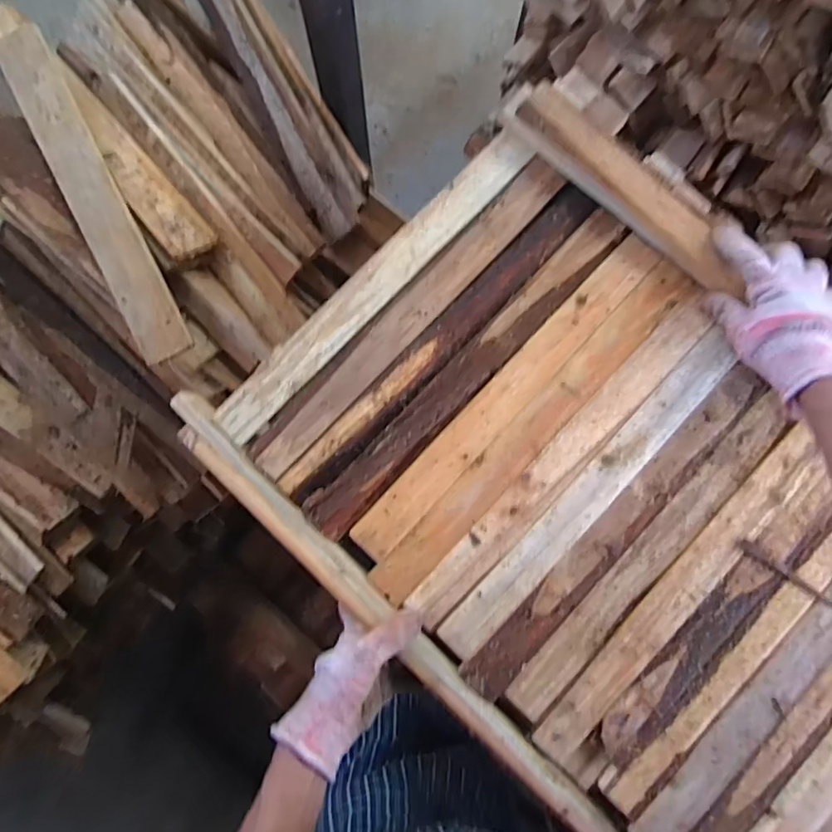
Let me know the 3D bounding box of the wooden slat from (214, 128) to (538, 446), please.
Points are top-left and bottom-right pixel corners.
[{"bbox_3d":[-0.037,-0.136,0.524,0.044,0.011,0.410,44,86,4],"label":"wooden slat"}]

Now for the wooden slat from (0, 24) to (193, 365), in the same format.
[{"bbox_3d":[-0.447,-0.311,0.726,0.070,0.030,0.514,-27,85,-2],"label":"wooden slat"}]

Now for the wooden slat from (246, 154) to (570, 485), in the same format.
[{"bbox_3d":[-0.004,-0.103,0.519,0.045,0.011,0.410,43,86,4],"label":"wooden slat"}]

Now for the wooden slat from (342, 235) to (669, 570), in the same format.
[{"bbox_3d":[0.092,-0.024,0.514,0.042,0.009,0.403,43,86,4],"label":"wooden slat"}]

